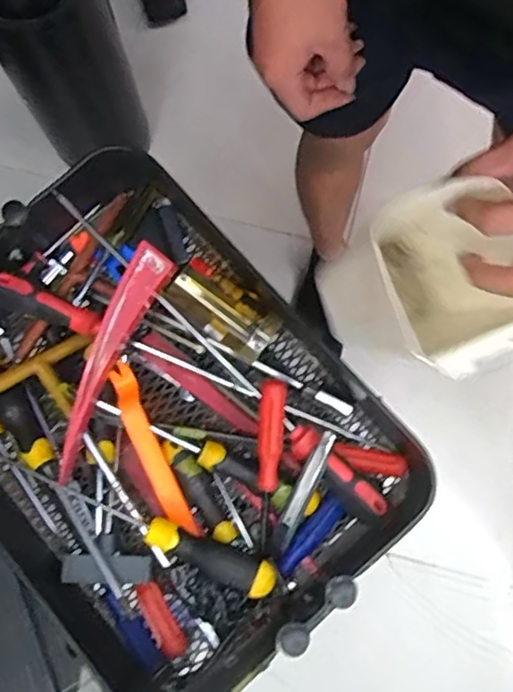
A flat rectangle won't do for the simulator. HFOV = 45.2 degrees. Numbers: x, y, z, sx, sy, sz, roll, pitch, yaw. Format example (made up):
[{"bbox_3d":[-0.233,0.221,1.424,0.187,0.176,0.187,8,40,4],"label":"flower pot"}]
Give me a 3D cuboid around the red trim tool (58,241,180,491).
[{"bbox_3d":[-0.125,0.014,0.520,0.032,0.021,0.205,25,91,6],"label":"red trim tool"}]

